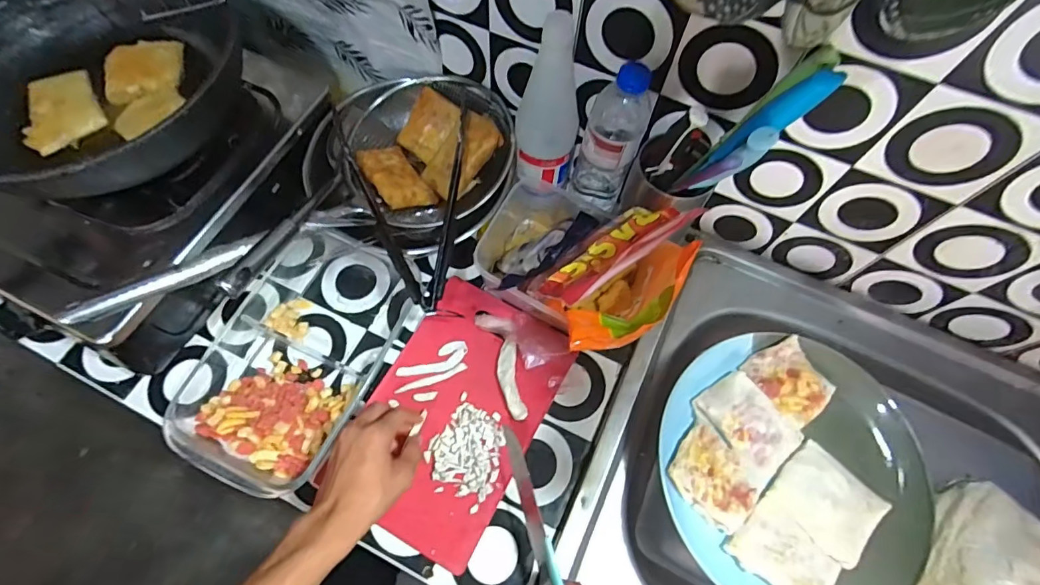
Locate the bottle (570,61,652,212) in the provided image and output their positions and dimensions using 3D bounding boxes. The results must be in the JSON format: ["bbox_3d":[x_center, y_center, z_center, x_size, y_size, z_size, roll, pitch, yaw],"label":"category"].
[{"bbox_3d":[0.098,-0.156,0.518,0.059,0.191,0.057,20,67,7],"label":"bottle"}]

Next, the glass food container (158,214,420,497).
[{"bbox_3d":[-0.250,0.064,0.538,0.188,0.043,0.291,25,68,8],"label":"glass food container"}]

